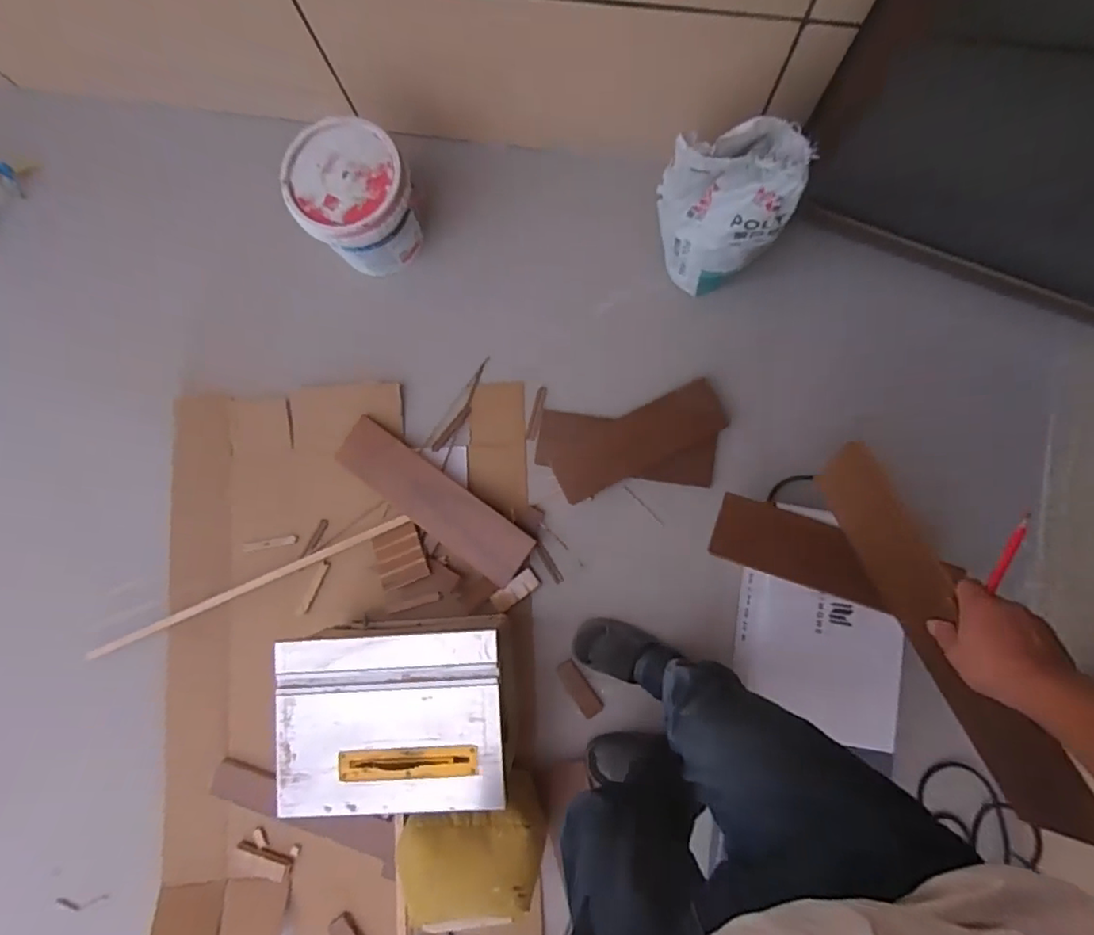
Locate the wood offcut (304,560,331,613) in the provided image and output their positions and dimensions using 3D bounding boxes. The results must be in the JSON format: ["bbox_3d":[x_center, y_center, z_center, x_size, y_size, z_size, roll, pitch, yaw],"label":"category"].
[{"bbox_3d":[-0.523,0.270,1.327,0.020,0.005,0.123,22,85,8],"label":"wood offcut"}]

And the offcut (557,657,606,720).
[{"bbox_3d":[0.072,0.484,1.280,0.045,0.008,0.126,-35,84,-1],"label":"offcut"}]

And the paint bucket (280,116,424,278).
[{"bbox_3d":[-0.403,-0.569,1.290,0.237,0.272,0.225,0,84,3],"label":"paint bucket"}]

